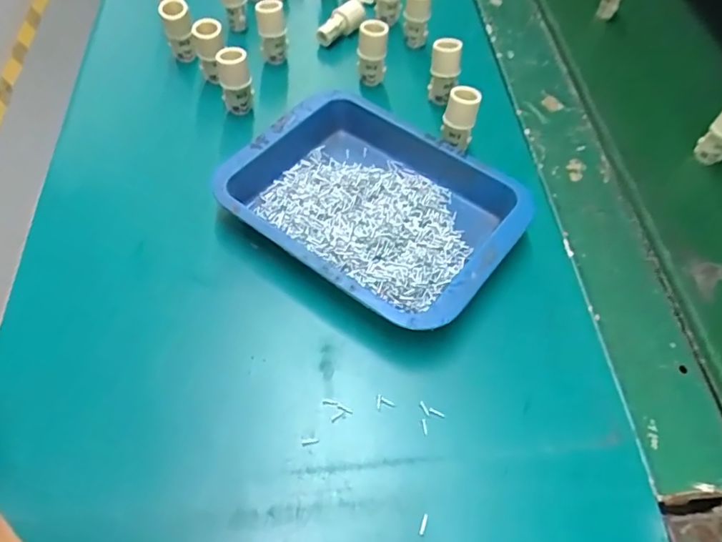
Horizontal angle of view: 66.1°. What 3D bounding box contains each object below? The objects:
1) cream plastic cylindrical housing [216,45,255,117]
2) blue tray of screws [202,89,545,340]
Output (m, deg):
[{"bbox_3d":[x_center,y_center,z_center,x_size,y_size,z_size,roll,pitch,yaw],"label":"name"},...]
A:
[{"bbox_3d":[-0.082,-0.121,0.366,0.020,0.047,0.016,-9,57,-11],"label":"cream plastic cylindrical housing"},{"bbox_3d":[0.005,-0.036,0.320,0.155,0.034,0.115,33,59,17],"label":"blue tray of screws"}]

